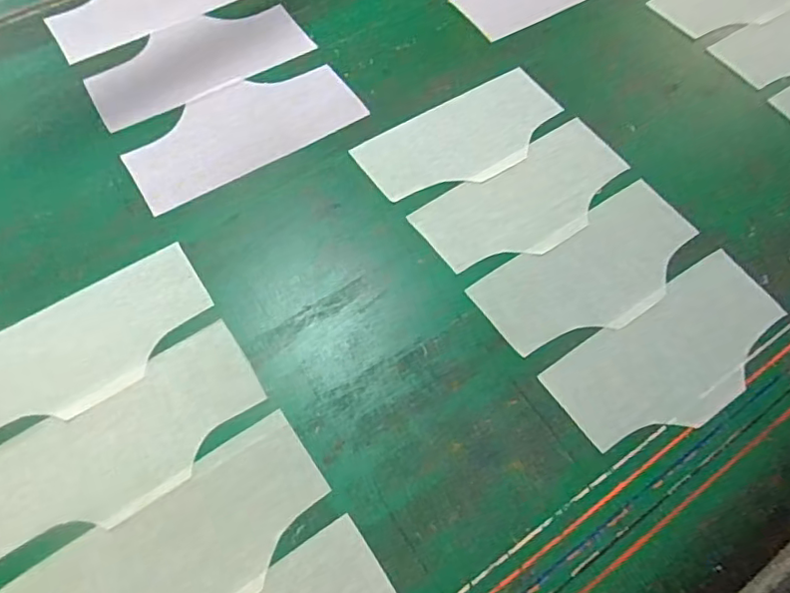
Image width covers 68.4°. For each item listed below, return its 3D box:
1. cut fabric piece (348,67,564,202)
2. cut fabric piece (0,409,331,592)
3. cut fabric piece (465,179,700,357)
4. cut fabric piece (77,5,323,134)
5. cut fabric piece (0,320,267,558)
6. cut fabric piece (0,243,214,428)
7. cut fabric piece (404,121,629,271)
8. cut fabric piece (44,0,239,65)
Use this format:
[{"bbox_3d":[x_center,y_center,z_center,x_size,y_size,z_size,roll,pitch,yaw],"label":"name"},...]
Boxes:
[{"bbox_3d":[0.095,-0.209,0.759,0.276,0.007,0.129,-29,66,-16],"label":"cut fabric piece"},{"bbox_3d":[-0.193,0.231,0.521,0.278,0.011,0.129,-31,67,-17],"label":"cut fabric piece"},{"bbox_3d":[0.232,-0.031,0.666,0.272,0.008,0.127,-31,66,-17],"label":"cut fabric piece"},{"bbox_3d":[-0.282,-0.344,0.826,0.301,0.010,0.156,-27,65,-15],"label":"cut fabric piece"},{"bbox_3d":[-0.265,0.144,0.569,0.275,0.005,0.129,-32,66,-16],"label":"cut fabric piece"},{"bbox_3d":[-0.332,0.053,0.614,0.274,0.007,0.128,-30,70,-16],"label":"cut fabric piece"},{"bbox_3d":[0.167,-0.122,0.710,0.280,0.009,0.132,-32,67,-17],"label":"cut fabric piece"},{"bbox_3d":[-0.368,-0.459,0.885,0.303,0.011,0.144,-27,65,-15],"label":"cut fabric piece"}]

